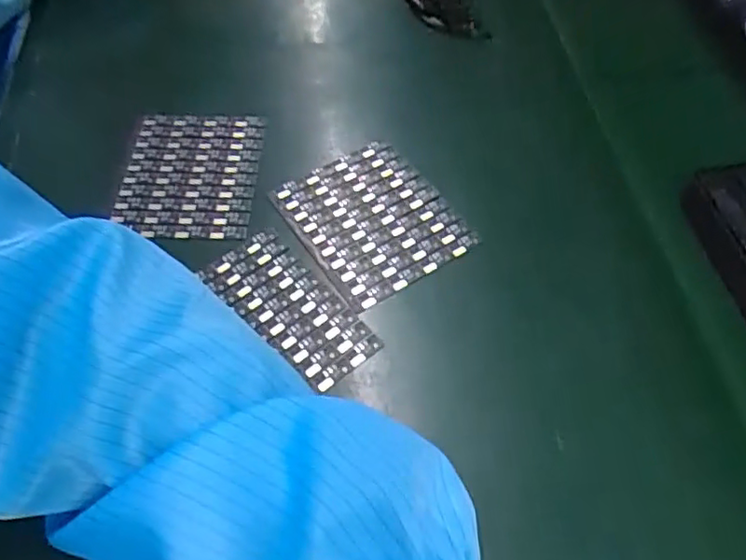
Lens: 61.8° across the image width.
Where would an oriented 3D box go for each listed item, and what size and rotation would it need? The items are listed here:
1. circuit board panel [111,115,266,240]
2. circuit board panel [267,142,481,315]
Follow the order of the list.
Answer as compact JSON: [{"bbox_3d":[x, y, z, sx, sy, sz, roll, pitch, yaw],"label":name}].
[{"bbox_3d":[-0.115,-0.065,0.389,0.085,0.007,0.100,-2,57,4],"label":"circuit board panel"},{"bbox_3d":[-0.002,-0.037,0.360,0.082,0.004,0.099,-28,59,-18],"label":"circuit board panel"}]

